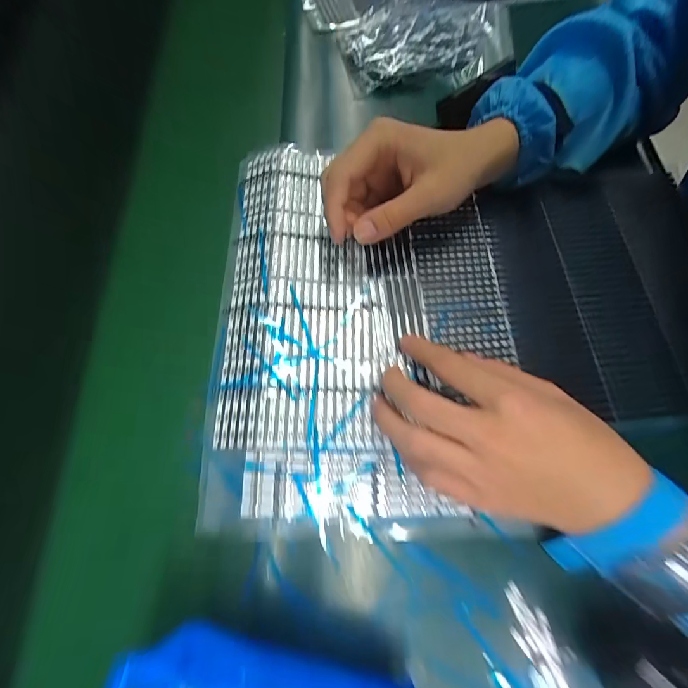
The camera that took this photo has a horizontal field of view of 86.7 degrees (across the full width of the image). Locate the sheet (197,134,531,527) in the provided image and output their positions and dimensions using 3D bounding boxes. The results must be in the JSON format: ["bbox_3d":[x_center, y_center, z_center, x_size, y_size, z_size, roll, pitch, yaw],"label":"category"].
[{"bbox_3d":[0.015,-0.021,0.279,0.213,0.013,0.295,2,71,-2],"label":"sheet"}]

